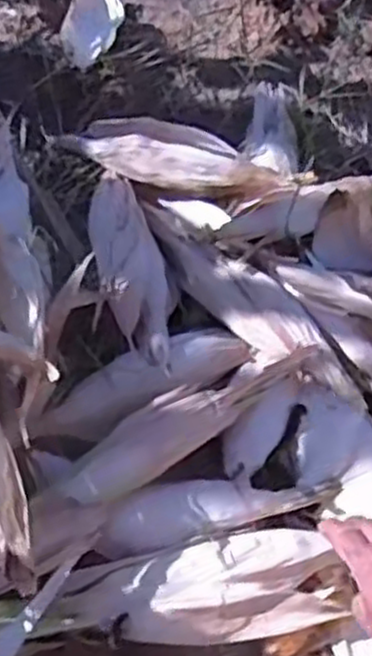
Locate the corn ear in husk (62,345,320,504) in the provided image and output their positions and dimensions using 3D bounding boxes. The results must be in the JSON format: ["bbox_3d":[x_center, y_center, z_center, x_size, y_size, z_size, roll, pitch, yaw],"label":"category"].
[{"bbox_3d":[0.005,0.078,0.673,0.237,0.048,0.047,-34,67,-15],"label":"corn ear in husk"}]

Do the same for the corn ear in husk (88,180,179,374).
[{"bbox_3d":[-0.053,-0.068,0.750,0.066,0.047,0.244,-13,63,-6],"label":"corn ear in husk"}]

